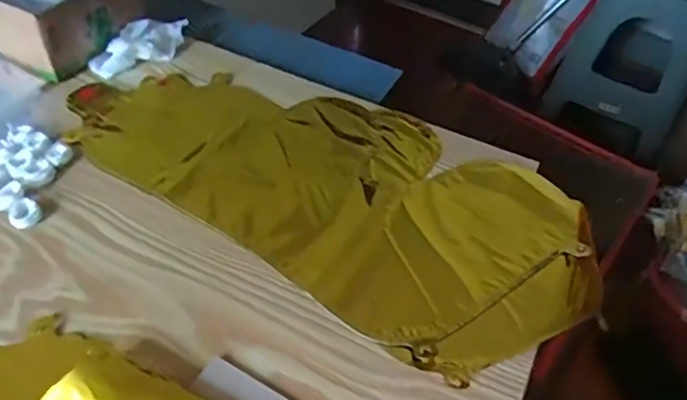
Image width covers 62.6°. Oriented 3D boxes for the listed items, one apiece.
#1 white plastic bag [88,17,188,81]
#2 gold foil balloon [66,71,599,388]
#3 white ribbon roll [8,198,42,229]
[{"bbox_3d":[-0.203,-0.158,0.566,0.105,0.023,0.049,-33,57,-31],"label":"white plastic bag"},{"bbox_3d":[-0.019,-0.025,0.467,0.433,0.010,0.202,27,50,19],"label":"gold foil balloon"},{"bbox_3d":[-0.234,0.010,0.415,0.021,0.011,0.021,3,46,-3],"label":"white ribbon roll"}]

